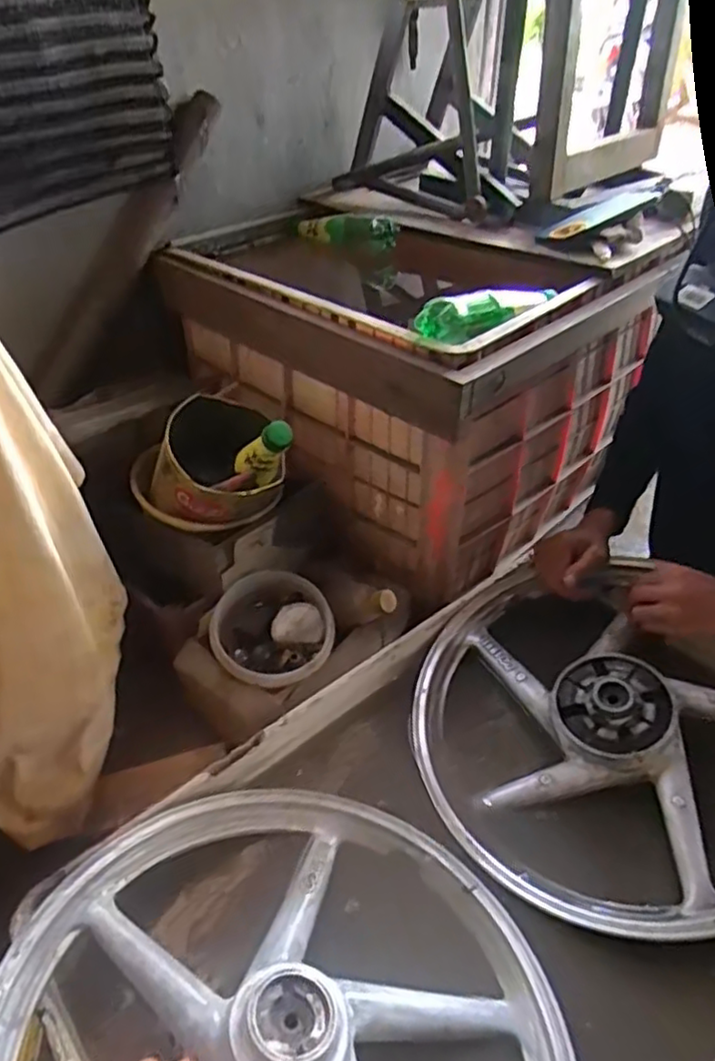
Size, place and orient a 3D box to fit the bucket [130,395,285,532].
[{"bbox_3d":[-0.200,-0.085,0.867,0.175,0.133,0.197,-14,40,-15],"label":"bucket"}]

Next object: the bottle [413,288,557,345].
[{"bbox_3d":[0.163,-0.268,0.798,0.221,0.045,0.064,-28,46,-29],"label":"bottle"}]

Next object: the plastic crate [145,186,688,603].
[{"bbox_3d":[0.065,-0.261,1.104,0.610,0.396,0.541,31,49,34],"label":"plastic crate"}]

